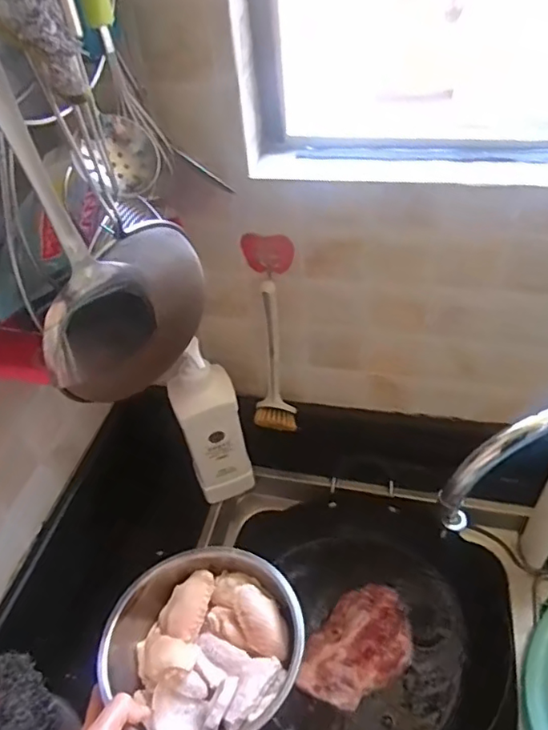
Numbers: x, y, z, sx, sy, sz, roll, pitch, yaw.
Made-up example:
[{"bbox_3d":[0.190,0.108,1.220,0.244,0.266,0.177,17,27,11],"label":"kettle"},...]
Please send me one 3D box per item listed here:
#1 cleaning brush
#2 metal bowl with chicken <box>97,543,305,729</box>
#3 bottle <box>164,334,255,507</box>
[{"bbox_3d":[-0.007,-0.004,0.740,0.056,0.225,0.046,-6,43,2],"label":"cleaning brush"},{"bbox_3d":[-0.060,0.245,0.500,0.162,0.051,0.168,-4,43,4],"label":"metal bowl with chicken"},{"bbox_3d":[-0.088,0.073,0.759,0.078,0.276,0.060,-19,45,-13],"label":"bottle"}]

